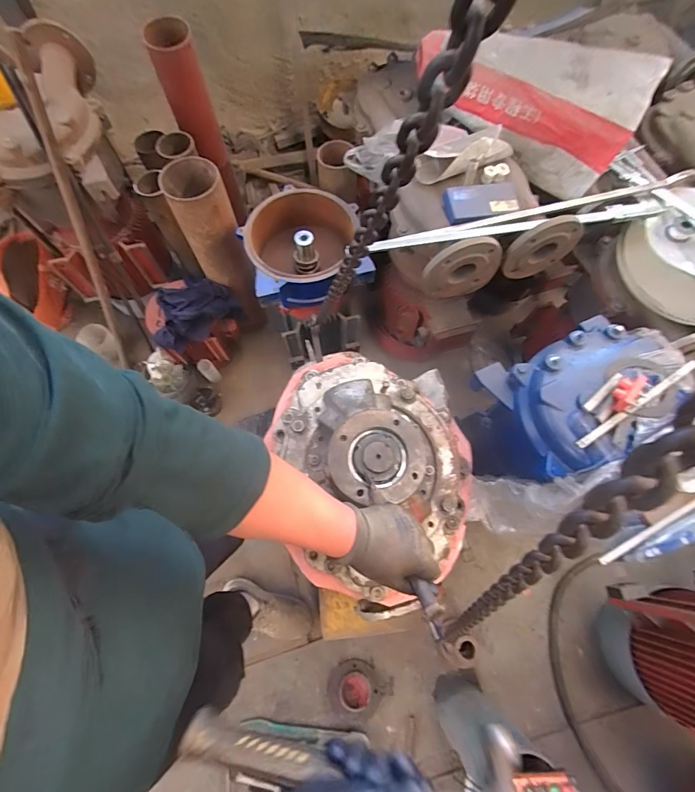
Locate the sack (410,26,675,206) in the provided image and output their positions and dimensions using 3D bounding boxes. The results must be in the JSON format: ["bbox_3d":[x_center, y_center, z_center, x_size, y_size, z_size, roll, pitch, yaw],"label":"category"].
[{"bbox_3d":[0.430,-0.720,0.976,0.517,0.219,0.235,28,72,9],"label":"sack"}]

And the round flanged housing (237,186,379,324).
[{"bbox_3d":[-0.128,-0.397,1.163,0.306,0.225,0.324,0,70,-1],"label":"round flanged housing"}]

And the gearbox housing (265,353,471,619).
[{"bbox_3d":[0.069,0.130,0.752,0.381,0.246,0.554,-10,70,-5],"label":"gearbox housing"}]

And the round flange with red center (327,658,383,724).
[{"bbox_3d":[0.020,0.896,1.203,0.154,0.013,0.155,0,70,-1],"label":"round flange with red center"}]

